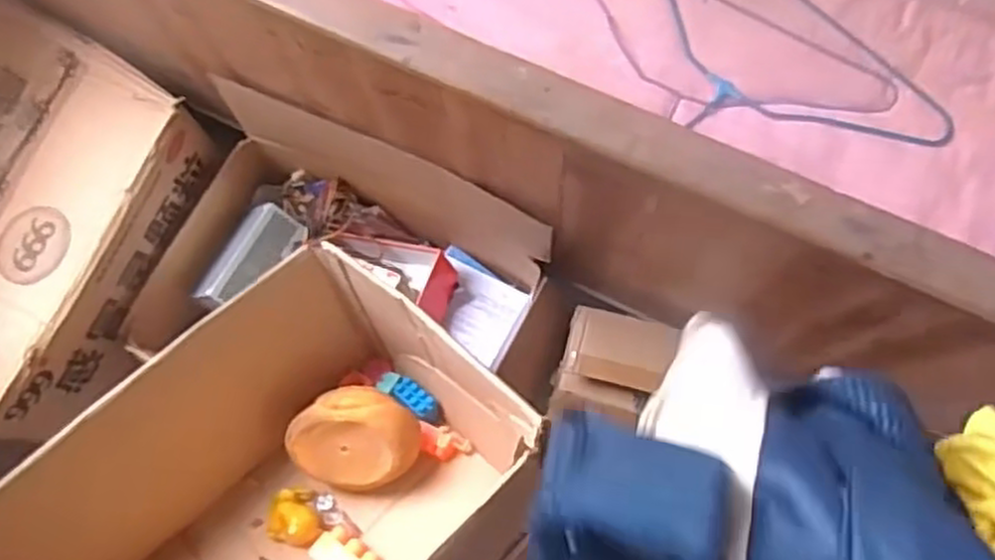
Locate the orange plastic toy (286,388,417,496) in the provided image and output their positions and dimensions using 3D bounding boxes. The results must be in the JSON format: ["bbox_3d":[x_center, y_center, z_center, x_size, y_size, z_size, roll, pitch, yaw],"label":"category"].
[{"bbox_3d":[-0.166,0.181,0.883,0.153,0.064,0.133,15,111,6],"label":"orange plastic toy"}]

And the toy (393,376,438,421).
[{"bbox_3d":[-0.098,0.142,0.930,0.065,0.019,0.027,39,70,9],"label":"toy"}]

